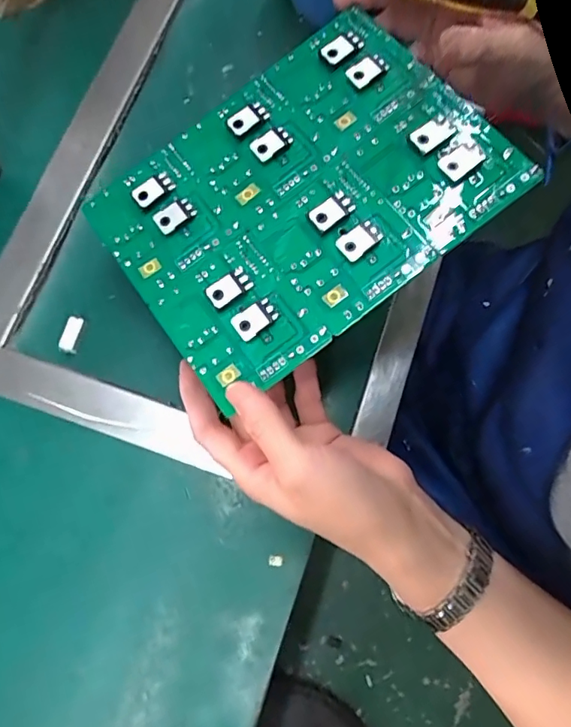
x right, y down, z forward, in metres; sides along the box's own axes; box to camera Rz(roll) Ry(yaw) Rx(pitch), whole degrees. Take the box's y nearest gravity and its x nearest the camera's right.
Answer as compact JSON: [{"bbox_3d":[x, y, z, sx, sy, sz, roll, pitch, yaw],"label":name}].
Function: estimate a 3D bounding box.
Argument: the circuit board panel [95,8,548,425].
[{"bbox_3d":[0.006,-0.100,0.298,0.211,0.008,0.161,-36,75,-2],"label":"circuit board panel"}]

